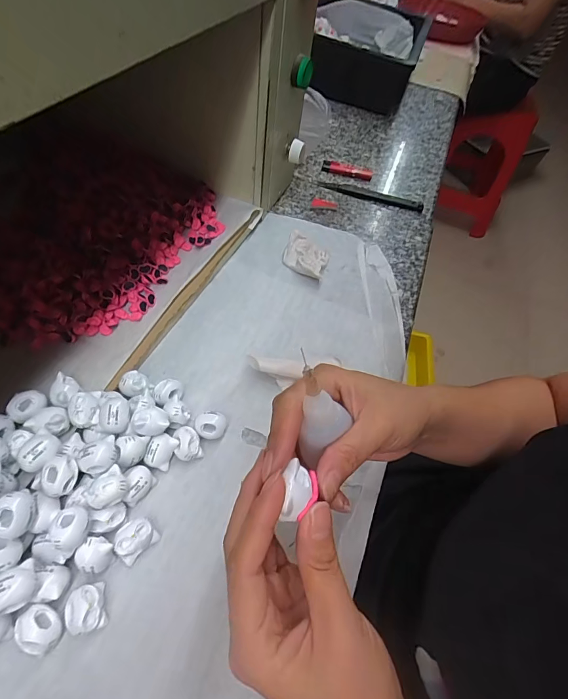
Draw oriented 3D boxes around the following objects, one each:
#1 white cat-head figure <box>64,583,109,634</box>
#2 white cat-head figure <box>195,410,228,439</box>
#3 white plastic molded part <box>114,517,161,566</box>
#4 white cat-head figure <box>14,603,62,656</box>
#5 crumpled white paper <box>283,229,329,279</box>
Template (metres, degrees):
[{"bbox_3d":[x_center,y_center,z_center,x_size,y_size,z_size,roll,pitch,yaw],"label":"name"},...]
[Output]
[{"bbox_3d":[-0.119,0.156,0.228,0.020,0.018,0.024,-12,59,-17],"label":"white cat-head figure"},{"bbox_3d":[-0.059,0.062,0.305,0.024,0.019,0.019,-1,56,-10],"label":"white cat-head figure"},{"bbox_3d":[-0.099,0.125,0.252,0.021,0.016,0.025,41,59,18],"label":"white plastic molded part"},{"bbox_3d":[-0.142,0.162,0.222,0.019,0.021,0.024,-34,67,-28],"label":"white cat-head figure"},{"bbox_3d":[0.025,-0.108,0.432,0.051,0.016,0.047,24,55,8],"label":"crumpled white paper"}]

